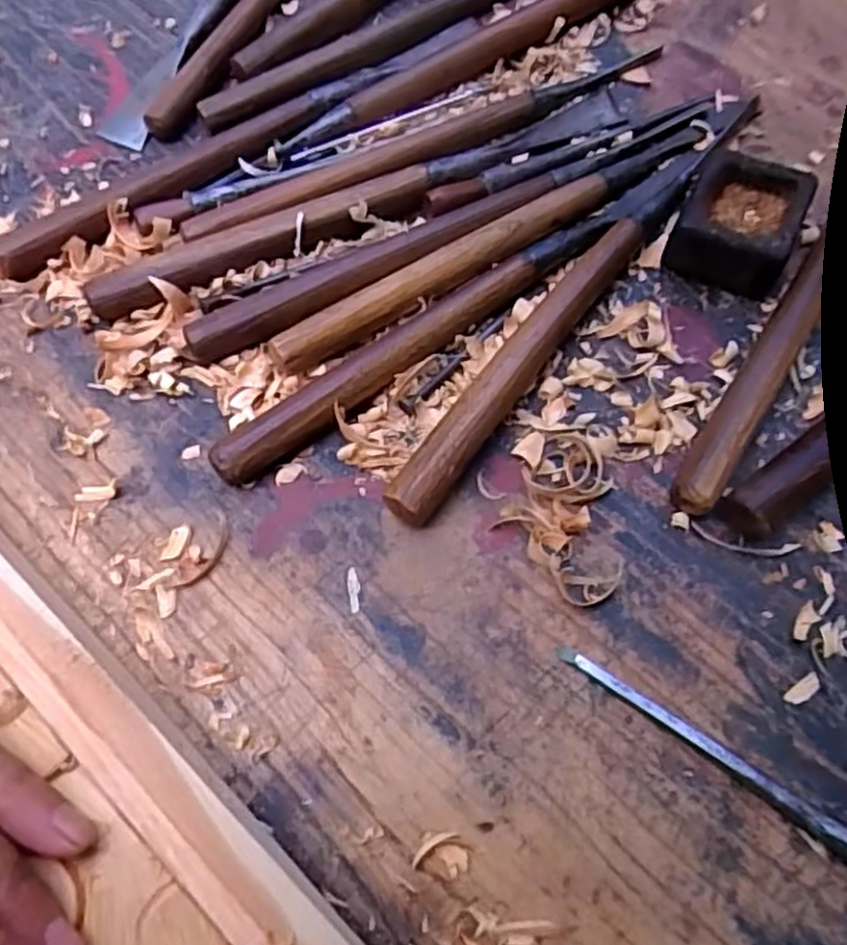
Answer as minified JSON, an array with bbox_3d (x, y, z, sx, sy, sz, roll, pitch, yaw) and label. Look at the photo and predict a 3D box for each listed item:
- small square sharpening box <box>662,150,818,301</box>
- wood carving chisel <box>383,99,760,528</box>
[{"bbox_3d":[0.130,-0.102,0.307,0.044,0.030,0.045,24,70,13],"label":"small square sharpening box"},{"bbox_3d":[0.063,-0.076,0.302,0.026,0.022,0.243,35,73,16],"label":"wood carving chisel"}]

